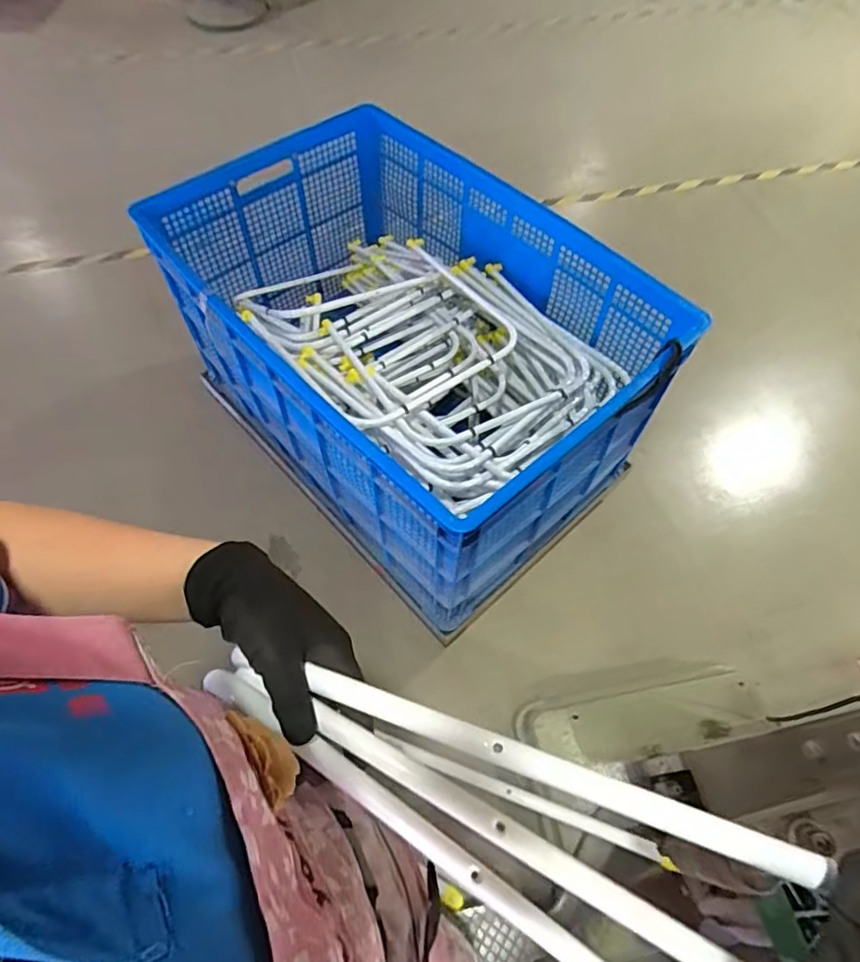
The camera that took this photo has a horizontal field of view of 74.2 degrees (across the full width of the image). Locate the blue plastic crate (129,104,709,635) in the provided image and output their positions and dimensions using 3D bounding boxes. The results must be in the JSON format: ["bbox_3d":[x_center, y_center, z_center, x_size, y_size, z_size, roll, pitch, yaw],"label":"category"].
[{"bbox_3d":[-0.067,-0.294,1.309,1.033,0.557,0.669,40,66,20],"label":"blue plastic crate"}]

